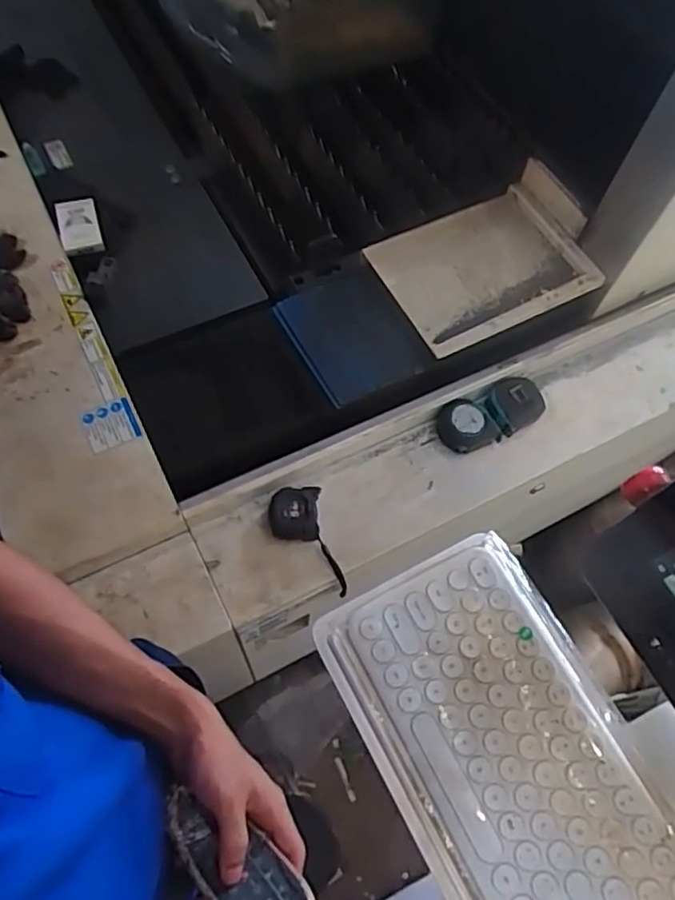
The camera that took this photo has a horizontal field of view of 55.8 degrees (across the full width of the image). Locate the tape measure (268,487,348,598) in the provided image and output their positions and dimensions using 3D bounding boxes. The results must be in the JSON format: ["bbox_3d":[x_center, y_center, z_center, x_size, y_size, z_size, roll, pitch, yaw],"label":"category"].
[{"bbox_3d":[-0.043,0.119,0.827,0.074,0.051,0.142,-13,65,-10],"label":"tape measure"}]

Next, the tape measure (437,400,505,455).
[{"bbox_3d":[0.186,-0.034,0.915,0.084,0.040,0.075,-12,65,-10],"label":"tape measure"}]

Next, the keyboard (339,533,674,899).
[{"bbox_3d":[0.130,0.212,0.438,0.144,0.018,0.284,-25,67,-15],"label":"keyboard"}]

